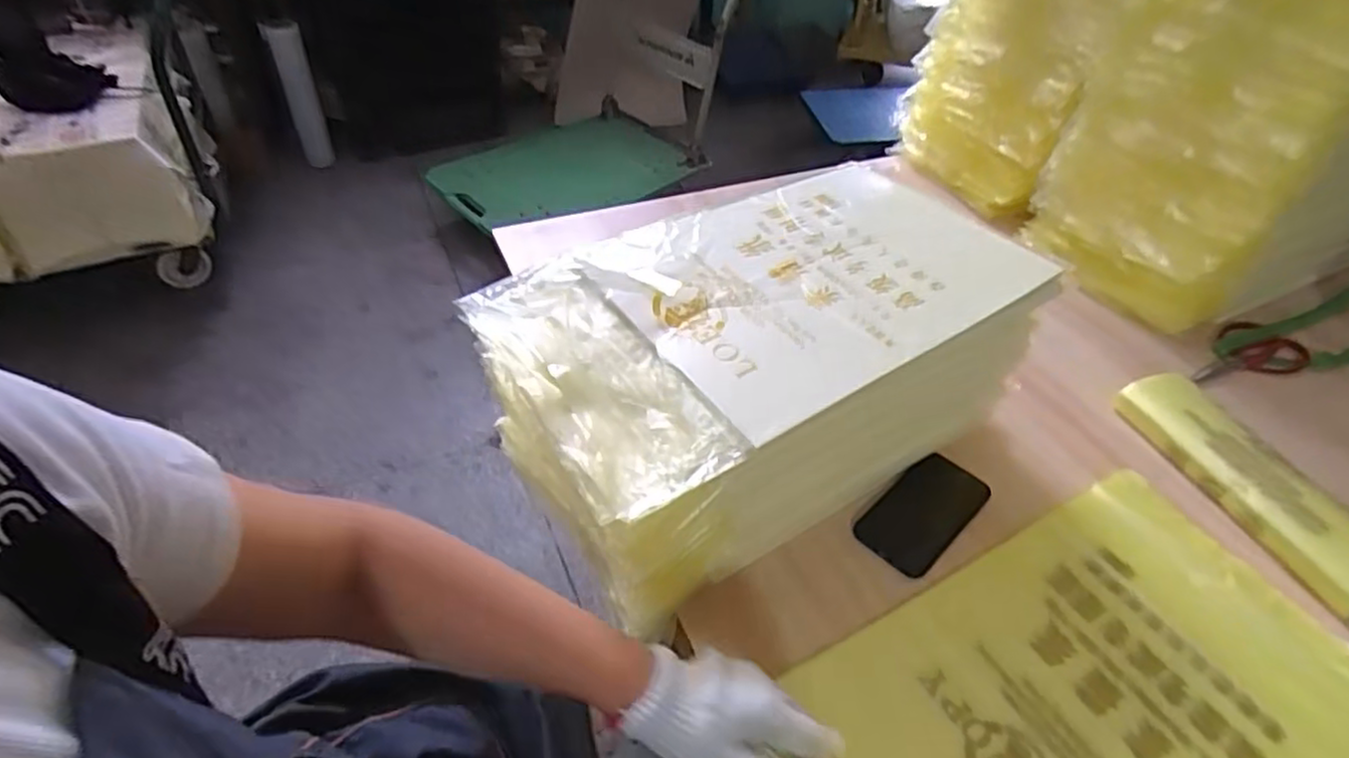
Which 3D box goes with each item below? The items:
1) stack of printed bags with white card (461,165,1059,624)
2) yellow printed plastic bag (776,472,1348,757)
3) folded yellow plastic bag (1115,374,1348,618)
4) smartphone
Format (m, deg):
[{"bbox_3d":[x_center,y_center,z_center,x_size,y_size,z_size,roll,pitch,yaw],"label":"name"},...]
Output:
[{"bbox_3d":[0.080,-0.005,0.719,0.471,0.235,0.267,-24,50,-26],"label":"stack of printed bags with white card"},{"bbox_3d":[0.349,0.280,0.611,0.509,0.013,0.289,-20,49,-23],"label":"yellow printed plastic bag"},{"bbox_3d":[0.636,0.111,0.796,0.099,0.046,0.309,-15,47,-18],"label":"folded yellow plastic bag"},{"bbox_3d":[0.265,0.140,0.768,0.157,0.013,0.081,-33,55,-32],"label":"smartphone"}]

